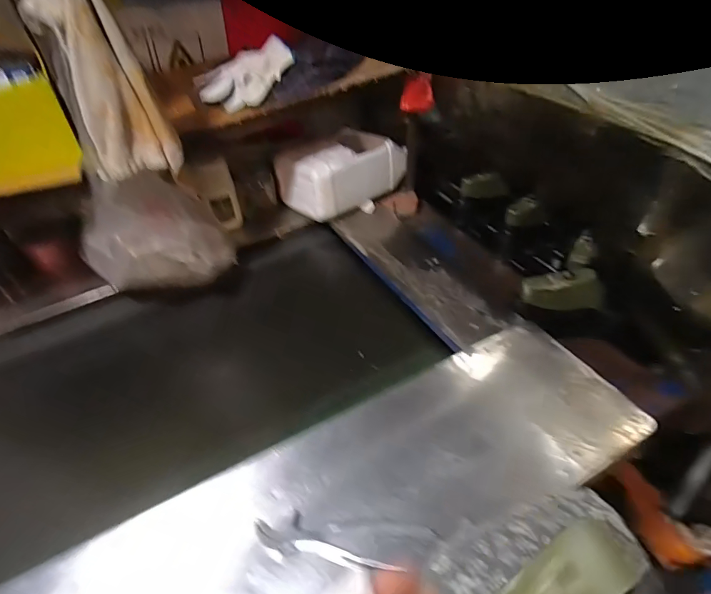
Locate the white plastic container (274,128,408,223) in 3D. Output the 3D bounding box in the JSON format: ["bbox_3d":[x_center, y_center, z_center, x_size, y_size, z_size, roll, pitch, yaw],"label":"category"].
[{"bbox_3d":[-0.027,-0.300,1.012,0.272,0.123,0.170,-31,50,-25],"label":"white plastic container"}]

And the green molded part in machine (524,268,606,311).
[{"bbox_3d":[0.341,-0.012,0.722,0.128,0.048,0.046,1,44,5],"label":"green molded part in machine"}]

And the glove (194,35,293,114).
[{"bbox_3d":[-0.188,-0.386,0.780,0.172,0.040,0.100,-32,78,1],"label":"glove"}]

